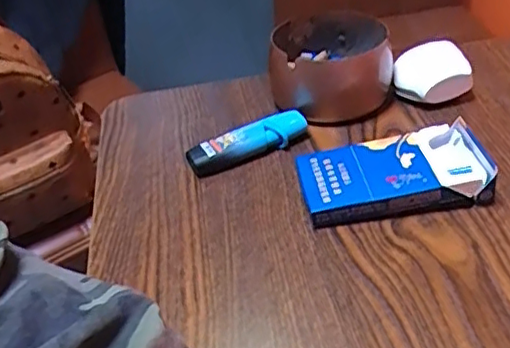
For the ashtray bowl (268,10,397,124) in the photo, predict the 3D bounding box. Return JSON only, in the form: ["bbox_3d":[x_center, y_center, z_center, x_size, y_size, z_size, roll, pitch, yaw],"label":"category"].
[{"bbox_3d":[0.055,-0.081,0.456,0.085,0.050,0.091,-4,37,3],"label":"ashtray bowl"}]

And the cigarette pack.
[{"bbox_3d":[0.083,0.000,0.366,0.109,0.021,0.054,-8,37,-2],"label":"cigarette pack"}]

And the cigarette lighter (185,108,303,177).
[{"bbox_3d":[-0.004,-0.021,0.409,0.082,0.016,0.020,-22,39,-19],"label":"cigarette lighter"}]

